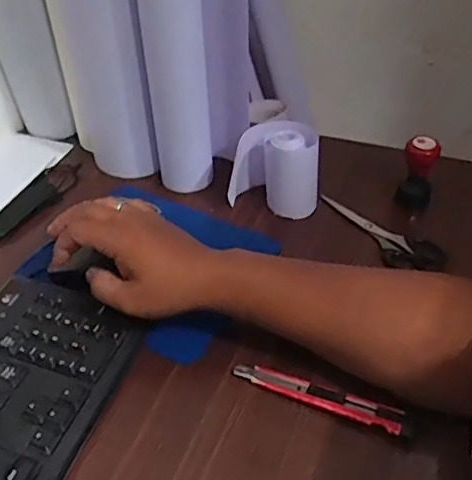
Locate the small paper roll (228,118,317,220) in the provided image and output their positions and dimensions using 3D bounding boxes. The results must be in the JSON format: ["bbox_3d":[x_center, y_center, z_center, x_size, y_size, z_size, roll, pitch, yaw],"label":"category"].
[{"bbox_3d":[0.040,-0.077,0.622,0.093,0.091,0.052,1,41,3],"label":"small paper roll"}]

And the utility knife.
[{"bbox_3d":[0.066,0.124,0.455,0.141,0.015,0.019,15,44,18],"label":"utility knife"}]

